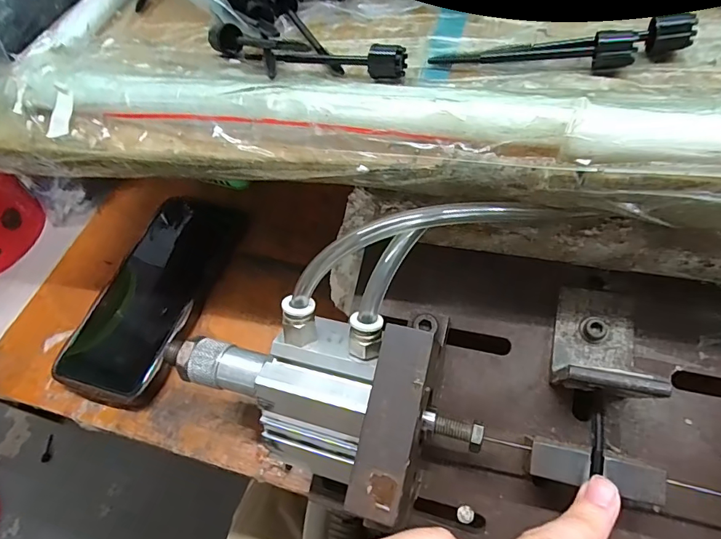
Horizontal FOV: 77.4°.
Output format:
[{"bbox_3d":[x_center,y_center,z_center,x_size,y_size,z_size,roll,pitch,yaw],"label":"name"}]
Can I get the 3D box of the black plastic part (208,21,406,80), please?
[{"bbox_3d":[-0.030,-0.110,0.231,0.109,0.019,0.024,21,62,22],"label":"black plastic part"}]

